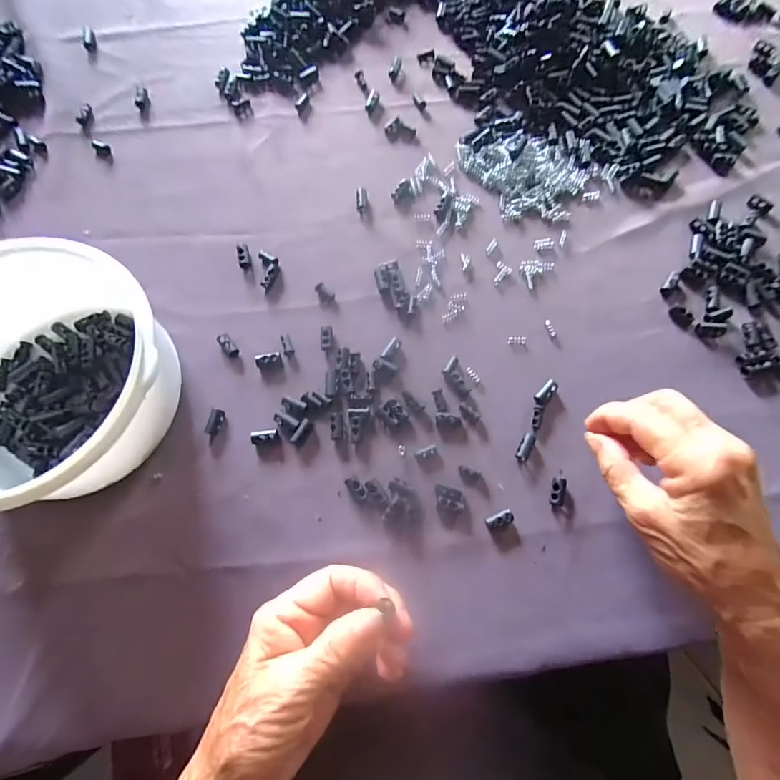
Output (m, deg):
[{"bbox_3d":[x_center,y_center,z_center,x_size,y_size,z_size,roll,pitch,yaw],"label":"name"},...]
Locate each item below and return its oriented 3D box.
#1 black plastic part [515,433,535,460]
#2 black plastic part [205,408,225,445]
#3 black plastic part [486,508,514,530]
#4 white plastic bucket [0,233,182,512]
[{"bbox_3d":[0.095,0.039,0.309,0.008,0.007,0.020,24,76,7],"label":"black plastic part"},{"bbox_3d":[-0.126,0.026,0.316,0.009,0.008,0.025,15,87,5],"label":"black plastic part"},{"bbox_3d":[0.074,0.087,0.297,0.019,0.006,0.009,-21,75,-5],"label":"black plastic part"},{"bbox_3d":[-0.215,-0.004,0.286,0.148,0.079,0.158,0,75,0],"label":"white plastic bucket"}]

